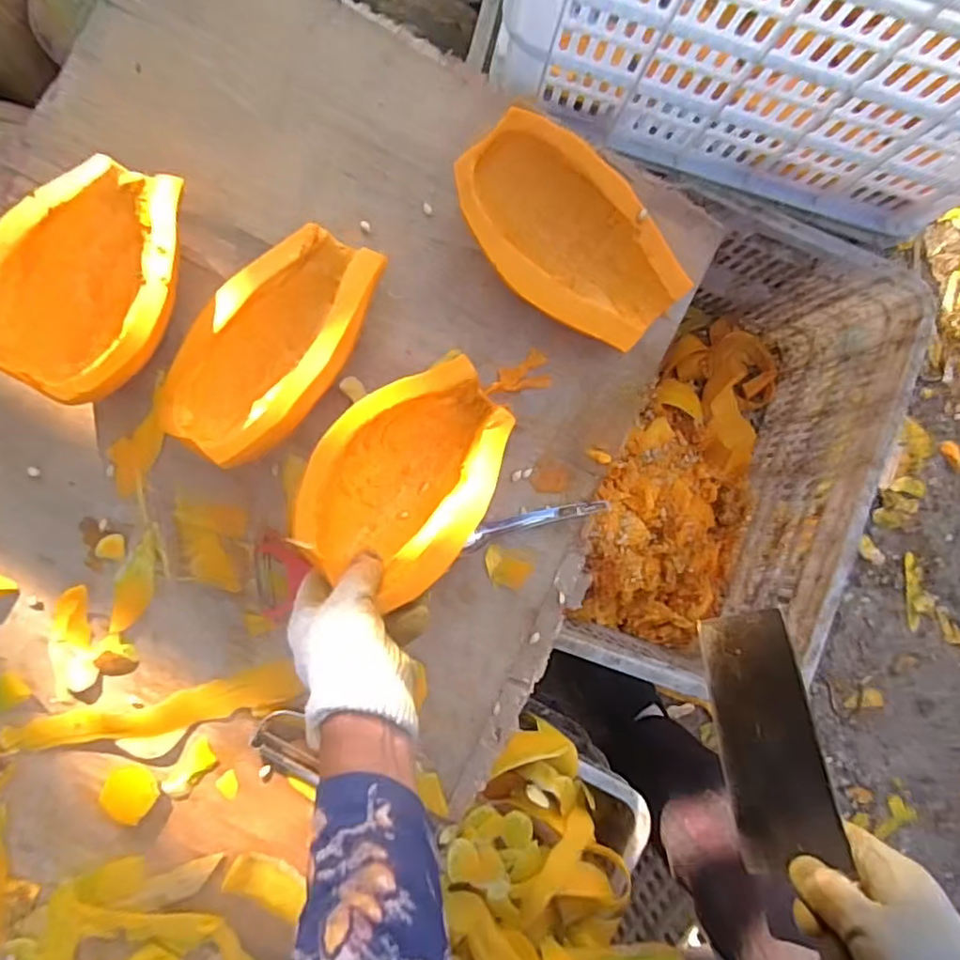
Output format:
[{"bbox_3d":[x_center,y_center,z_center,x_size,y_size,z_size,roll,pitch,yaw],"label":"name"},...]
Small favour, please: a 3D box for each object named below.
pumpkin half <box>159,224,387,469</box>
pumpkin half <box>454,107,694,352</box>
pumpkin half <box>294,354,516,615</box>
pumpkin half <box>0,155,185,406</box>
[{"bbox_3d":[-0.166,-0.106,0.508,0.124,0.069,0.200,27,86,-4],"label":"pumpkin half"},{"bbox_3d":[0.071,-0.200,0.538,0.198,0.069,0.119,44,85,-2],"label":"pumpkin half"},{"bbox_3d":[-0.053,-0.006,0.491,0.127,0.072,0.180,35,86,-3],"label":"pumpkin half"},{"bbox_3d":[-0.300,-0.156,0.495,0.129,0.075,0.189,13,87,-5],"label":"pumpkin half"}]

